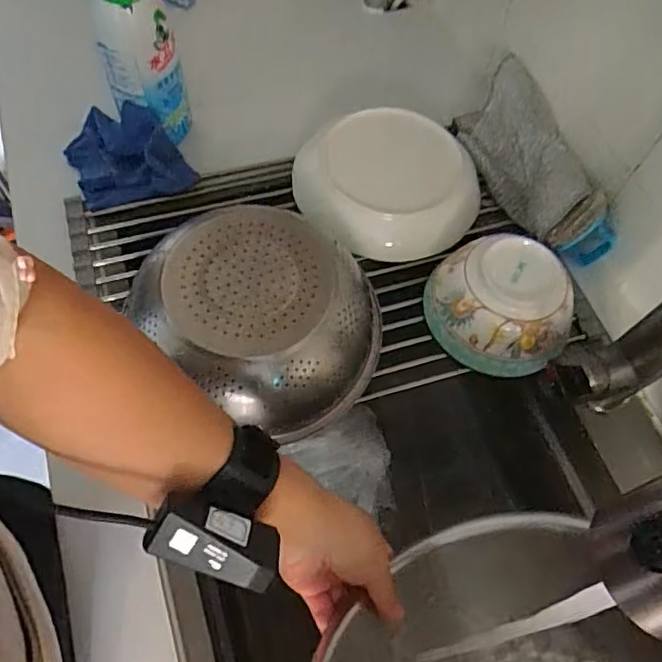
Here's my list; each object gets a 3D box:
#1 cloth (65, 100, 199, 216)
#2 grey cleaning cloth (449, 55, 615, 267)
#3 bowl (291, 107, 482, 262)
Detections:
[{"bbox_3d":[-0.217,-0.191,0.599,0.110,0.042,0.125,-24,67,-15],"label":"cloth"},{"bbox_3d":[0.207,-0.179,0.612,0.074,0.079,0.231,-19,65,-11],"label":"grey cleaning cloth"},{"bbox_3d":[0.054,-0.153,0.604,0.170,0.065,0.161,1,63,-3],"label":"bowl"}]

